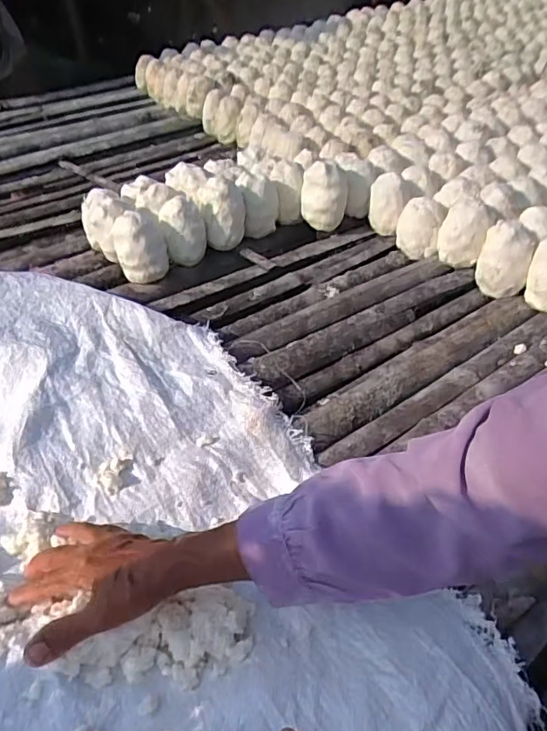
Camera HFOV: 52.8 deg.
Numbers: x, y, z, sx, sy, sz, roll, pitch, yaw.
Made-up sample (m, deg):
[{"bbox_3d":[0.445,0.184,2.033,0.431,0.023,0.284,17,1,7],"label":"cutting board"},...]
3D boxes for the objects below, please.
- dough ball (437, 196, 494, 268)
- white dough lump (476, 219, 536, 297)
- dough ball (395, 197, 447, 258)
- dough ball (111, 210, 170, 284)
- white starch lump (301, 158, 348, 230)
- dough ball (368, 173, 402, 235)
[{"bbox_3d":[0.316,-0.218,0.912,0.077,0.100,0.073,20,47,22],"label":"dough ball"},{"bbox_3d":[0.370,-0.171,0.880,0.077,0.097,0.072,14,45,17],"label":"white dough lump"},{"bbox_3d":[0.253,-0.240,0.956,0.077,0.076,0.071,10,44,13],"label":"dough ball"},{"bbox_3d":[-0.224,-0.192,0.913,0.092,0.110,0.080,-11,43,-9],"label":"dough ball"},{"bbox_3d":[0.091,-0.307,0.993,0.081,0.101,0.069,3,43,5],"label":"white starch lump"},{"bbox_3d":[0.206,-0.292,0.997,0.069,0.086,0.062,8,43,11],"label":"dough ball"}]

